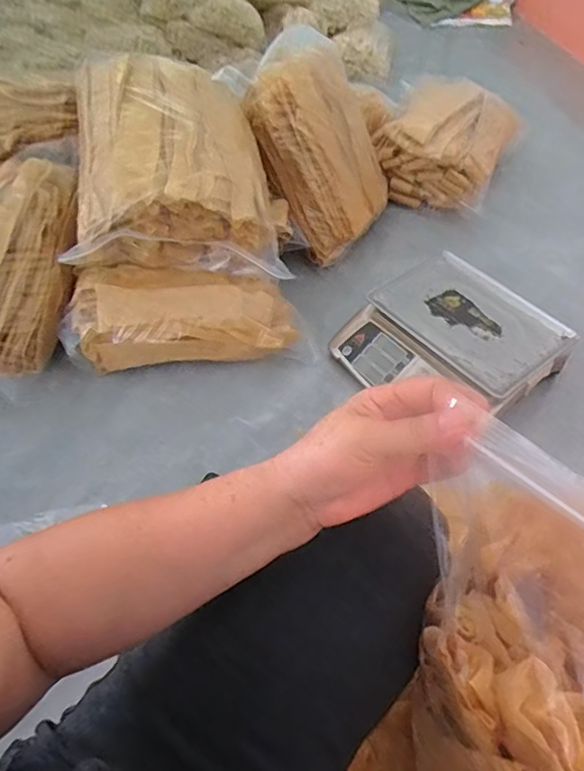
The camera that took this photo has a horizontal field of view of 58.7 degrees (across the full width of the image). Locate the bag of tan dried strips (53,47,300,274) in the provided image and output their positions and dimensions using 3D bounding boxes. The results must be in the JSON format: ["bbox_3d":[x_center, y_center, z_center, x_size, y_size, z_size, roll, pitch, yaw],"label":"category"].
[{"bbox_3d":[-0.228,-0.415,0.989,0.341,0.177,0.436,-11,71,3],"label":"bag of tan dried strips"}]

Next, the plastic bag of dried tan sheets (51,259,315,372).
[{"bbox_3d":[-0.205,-0.138,1.023,0.478,0.139,0.125,-1,52,1],"label":"plastic bag of dried tan sheets"}]

